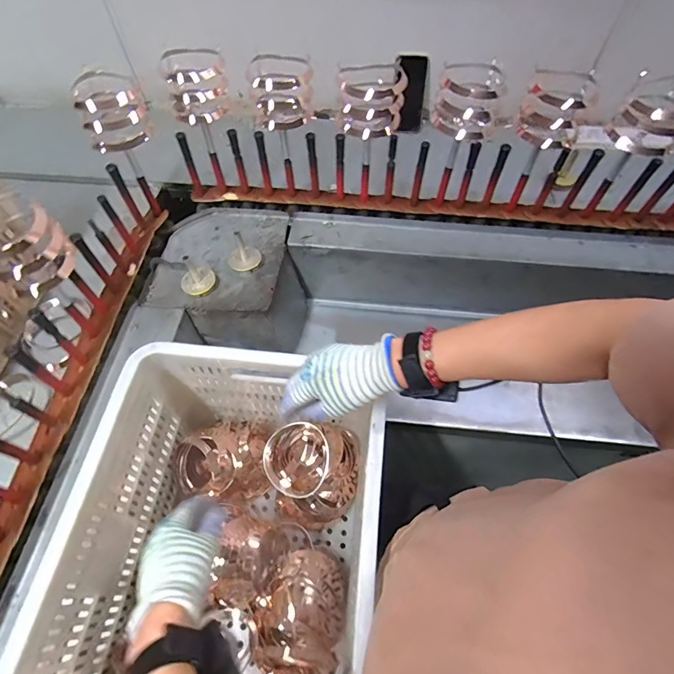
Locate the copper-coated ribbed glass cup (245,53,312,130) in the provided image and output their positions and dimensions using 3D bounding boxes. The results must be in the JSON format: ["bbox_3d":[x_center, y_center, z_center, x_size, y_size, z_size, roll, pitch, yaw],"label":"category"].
[{"bbox_3d":[-0.094,-0.422,0.705,0.102,0.093,0.086,-9,60,-4],"label":"copper-coated ribbed glass cup"}]

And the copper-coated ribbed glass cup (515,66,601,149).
[{"bbox_3d":[0.350,-0.365,0.654,0.094,0.087,0.091,18,62,12],"label":"copper-coated ribbed glass cup"}]

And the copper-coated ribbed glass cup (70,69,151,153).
[{"bbox_3d":[-0.388,-0.385,0.695,0.098,0.089,0.080,-37,65,-18],"label":"copper-coated ribbed glass cup"}]

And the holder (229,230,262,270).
[{"bbox_3d":[-0.182,-0.168,0.777,0.062,0.071,0.057,-1,60,1],"label":"holder"}]

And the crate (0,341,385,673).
[{"bbox_3d":[-0.146,0.306,0.550,0.346,0.287,0.519,4,60,4],"label":"crate"}]

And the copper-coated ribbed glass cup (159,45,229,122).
[{"bbox_3d":[-0.243,-0.436,0.711,0.100,0.102,0.080,-18,61,-9],"label":"copper-coated ribbed glass cup"}]

